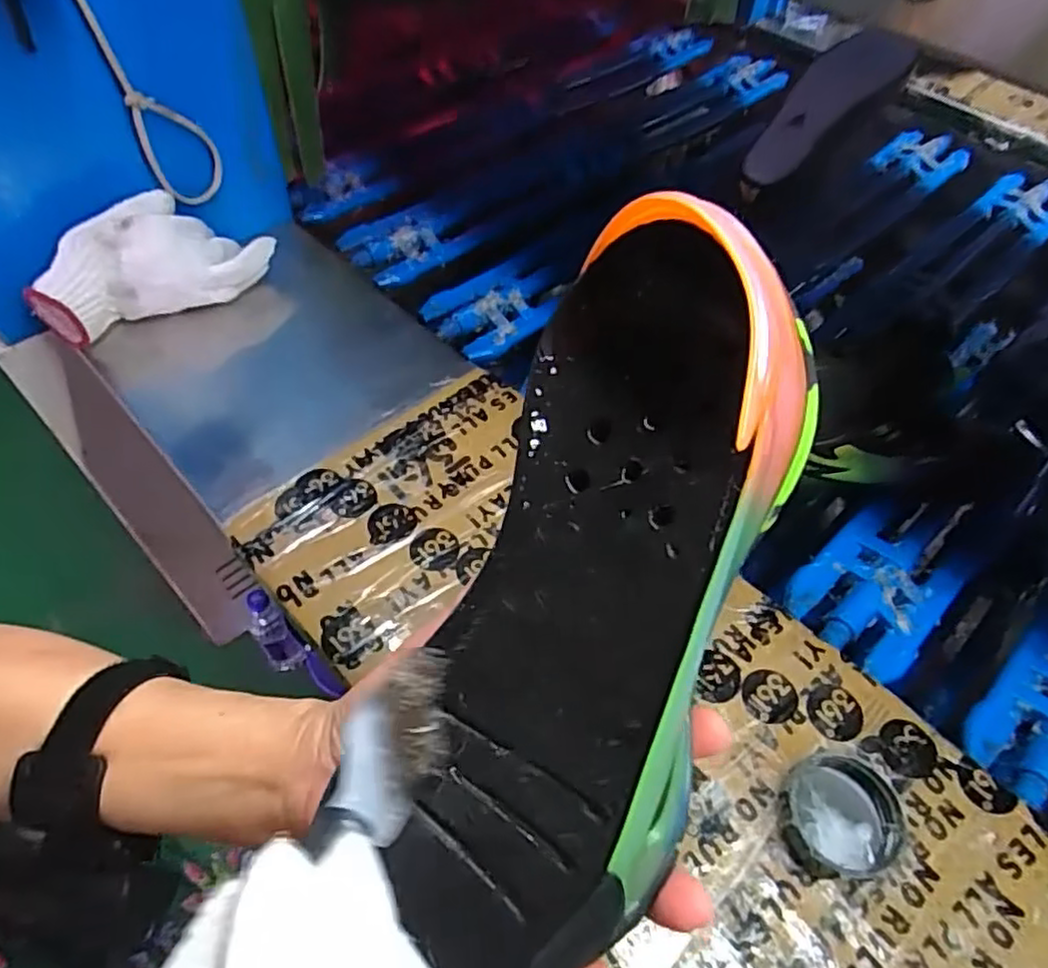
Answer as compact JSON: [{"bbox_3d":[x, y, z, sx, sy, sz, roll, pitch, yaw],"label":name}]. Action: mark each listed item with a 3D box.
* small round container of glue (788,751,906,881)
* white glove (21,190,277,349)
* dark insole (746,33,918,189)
[{"bbox_3d":[0.178,0.183,0.384,0.054,0.019,0.062,8,53,3],"label":"small round container of glue"},{"bbox_3d":[-0.317,-0.190,0.594,0.191,0.082,0.075,-26,59,-20],"label":"white glove"},{"bbox_3d":[0.324,-0.417,0.770,0.197,0.022,0.086,-43,58,14],"label":"dark insole"}]

